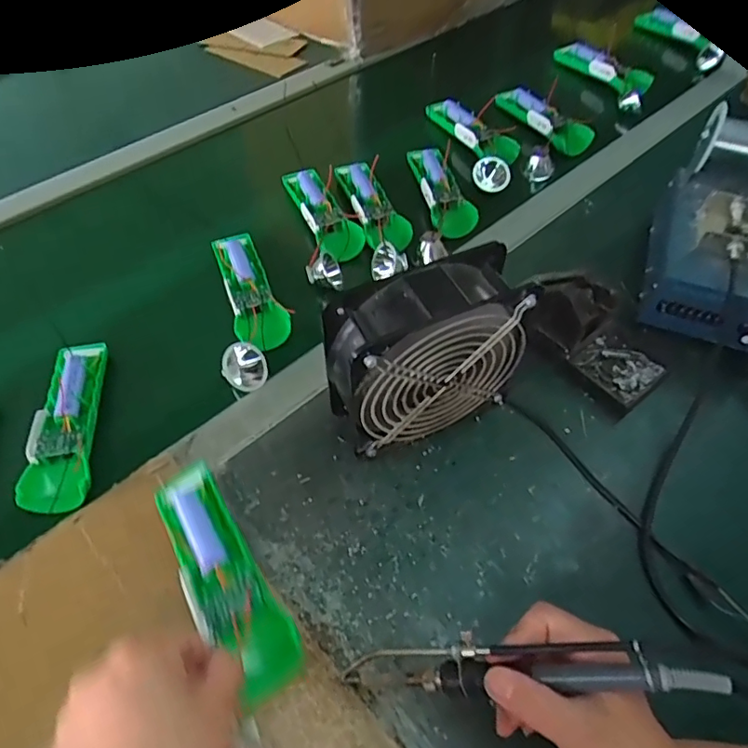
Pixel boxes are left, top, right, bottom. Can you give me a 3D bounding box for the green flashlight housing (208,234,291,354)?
[{"bbox_3d":[-0.123,-0.082,0.538,0.049,0.023,0.144,-21,56,-15],"label":"green flashlight housing"}]

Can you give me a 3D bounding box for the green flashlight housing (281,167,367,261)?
[{"bbox_3d":[-0.056,-0.177,0.597,0.044,0.031,0.141,-21,56,-15],"label":"green flashlight housing"}]

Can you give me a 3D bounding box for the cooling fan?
[{"bbox_3d":[0.035,-0.008,0.422,0.147,0.153,0.060,-19,56,-14],"label":"cooling fan"}]

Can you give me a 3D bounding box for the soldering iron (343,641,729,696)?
[{"bbox_3d":[0.078,0.164,0.304,0.205,0.015,0.023,-10,51,19],"label":"soldering iron"}]

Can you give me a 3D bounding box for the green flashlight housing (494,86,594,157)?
[{"bbox_3d":[0.193,-0.296,0.636,0.017,0.037,0.152,-25,57,-18],"label":"green flashlight housing"}]

